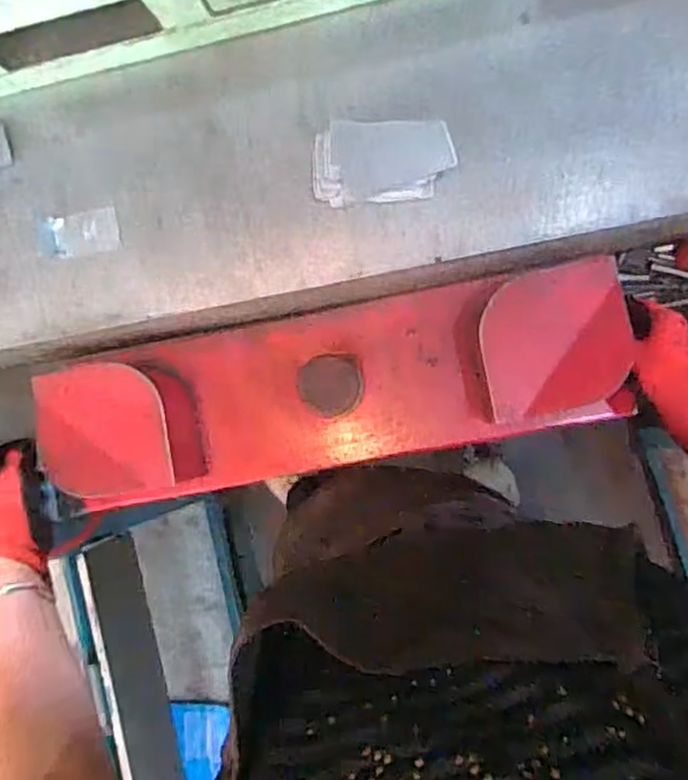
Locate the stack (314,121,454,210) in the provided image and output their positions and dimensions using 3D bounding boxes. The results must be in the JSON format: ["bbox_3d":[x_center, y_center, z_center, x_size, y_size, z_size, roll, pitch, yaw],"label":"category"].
[{"bbox_3d":[0.031,-0.180,0.551,0.109,0.033,0.054,0,89,8],"label":"stack"}]

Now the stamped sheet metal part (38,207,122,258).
[{"bbox_3d":[-0.233,-0.137,0.608,0.072,0.010,0.036,-9,88,8],"label":"stamped sheet metal part"}]

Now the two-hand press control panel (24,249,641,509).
[{"bbox_3d":[-0.012,-0.001,0.638,0.505,0.096,0.146,-11,87,6],"label":"two-hand press control panel"}]

